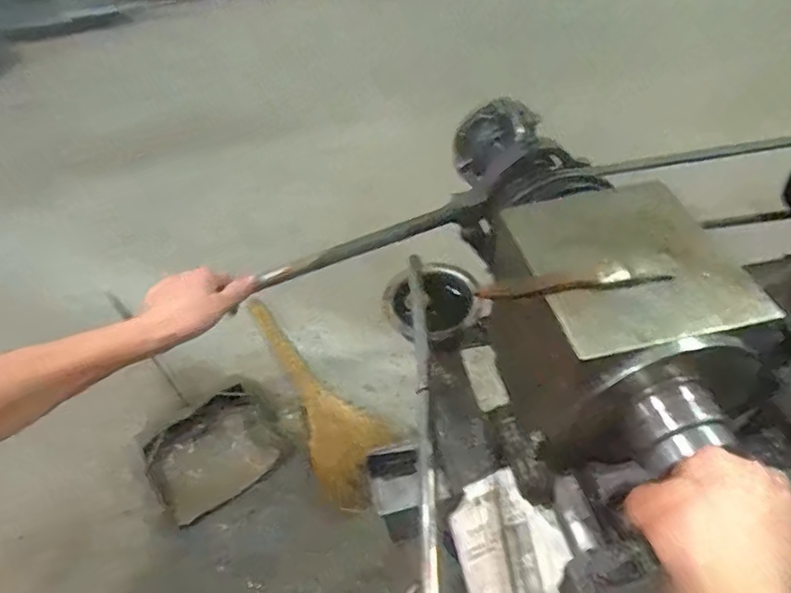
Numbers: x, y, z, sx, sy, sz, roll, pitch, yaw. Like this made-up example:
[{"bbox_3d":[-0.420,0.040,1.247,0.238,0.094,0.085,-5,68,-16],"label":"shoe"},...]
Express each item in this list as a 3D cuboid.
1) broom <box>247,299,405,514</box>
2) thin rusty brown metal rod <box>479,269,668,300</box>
[{"bbox_3d":[-0.207,0.240,1.581,0.221,0.151,0.715,-22,50,-15],"label":"broom"},{"bbox_3d":[0.138,-0.009,0.439,0.143,0.008,0.018,-5,60,7],"label":"thin rusty brown metal rod"}]

